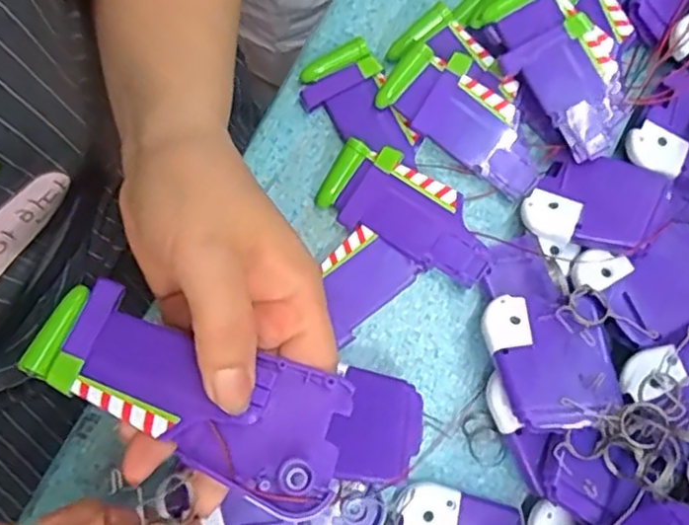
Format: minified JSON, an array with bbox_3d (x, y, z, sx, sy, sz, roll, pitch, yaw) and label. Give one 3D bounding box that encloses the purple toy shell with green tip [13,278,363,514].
[{"bbox_3d":[-0.057,0.047,0.245,0.121,0.015,0.048,26,80,5],"label":"purple toy shell with green tip"}]

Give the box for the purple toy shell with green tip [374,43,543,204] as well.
[{"bbox_3d":[0.063,-0.072,0.332,0.089,0.022,0.037,36,81,8],"label":"purple toy shell with green tip"}]

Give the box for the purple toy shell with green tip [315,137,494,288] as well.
[{"bbox_3d":[0.032,-0.025,0.326,0.089,0.016,0.039,29,80,6],"label":"purple toy shell with green tip"}]

